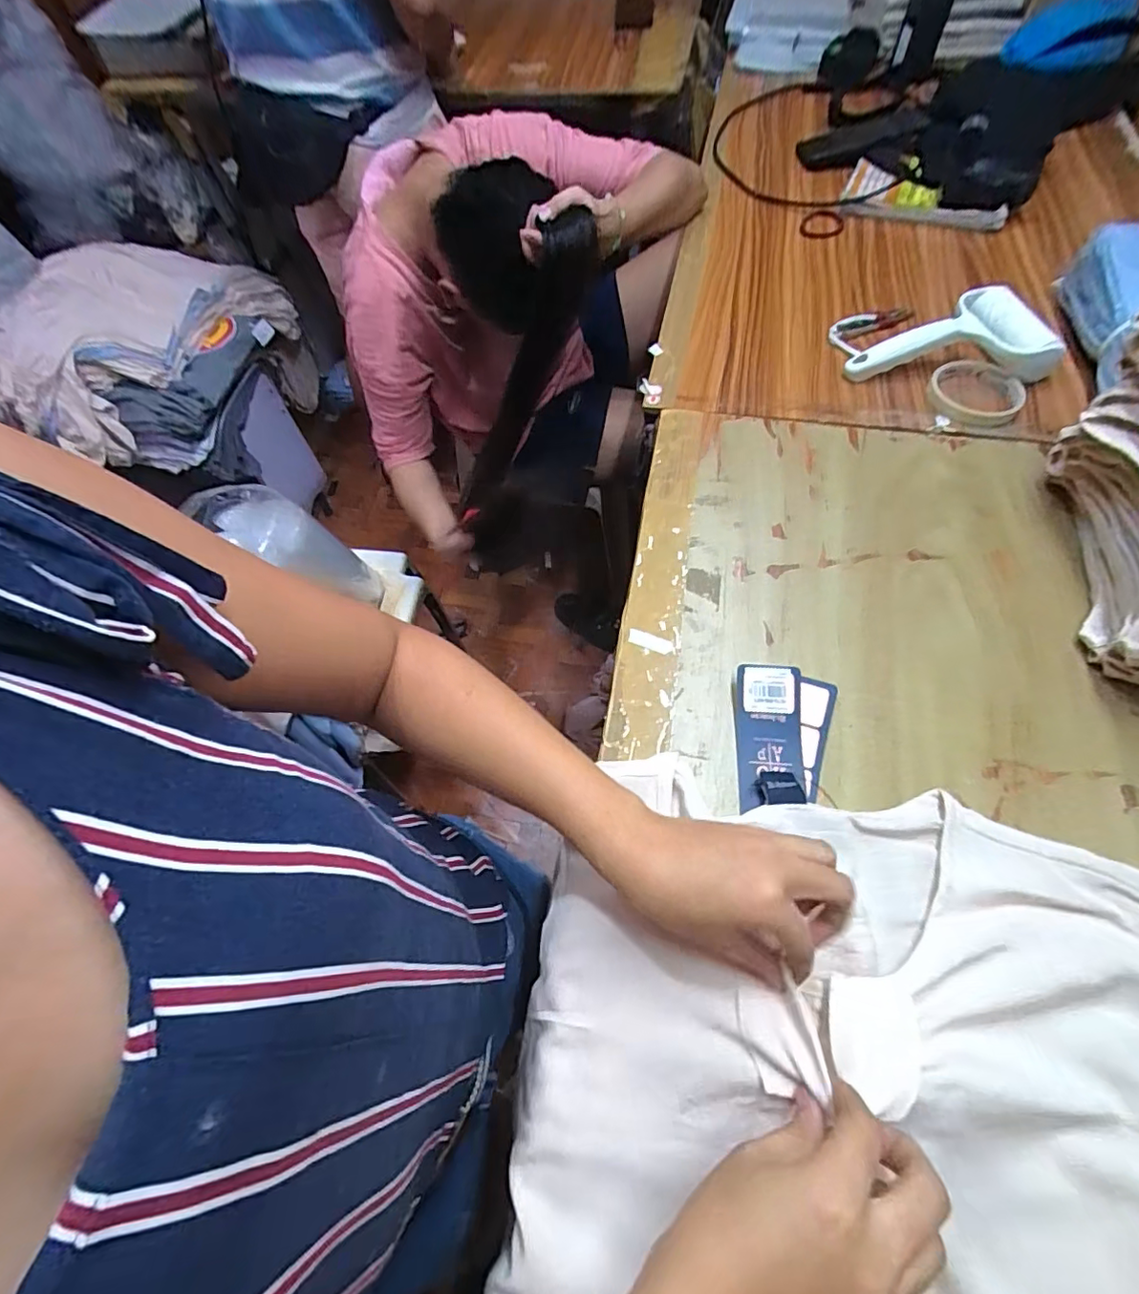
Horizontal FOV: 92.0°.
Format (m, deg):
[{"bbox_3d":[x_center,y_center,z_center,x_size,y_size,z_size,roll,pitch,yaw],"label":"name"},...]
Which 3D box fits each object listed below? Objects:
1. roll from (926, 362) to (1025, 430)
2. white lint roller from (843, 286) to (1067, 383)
[{"bbox_3d":[0.405,-0.254,0.550,0.084,0.011,0.086,-1,61,2],"label":"roll"},{"bbox_3d":[0.389,-0.326,0.573,0.187,0.039,0.104,3,62,5],"label":"white lint roller"}]

